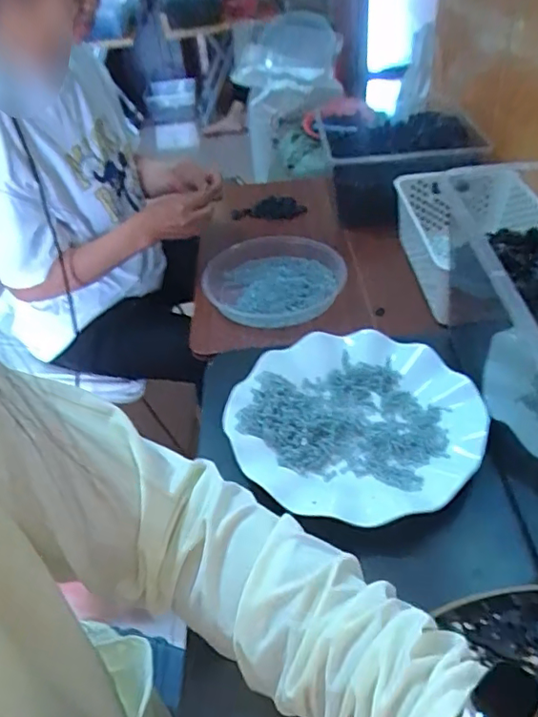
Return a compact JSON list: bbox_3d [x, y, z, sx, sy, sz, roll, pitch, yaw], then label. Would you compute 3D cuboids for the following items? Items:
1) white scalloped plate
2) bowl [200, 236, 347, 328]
[{"bbox_3d":[0.064,0.047,0.427,0.177,0.023,0.179,-4,42,4],"label":"white scalloped plate"},{"bbox_3d":[0.013,-0.132,0.947,0.234,0.054,0.221,-4,42,4],"label":"bowl"}]

